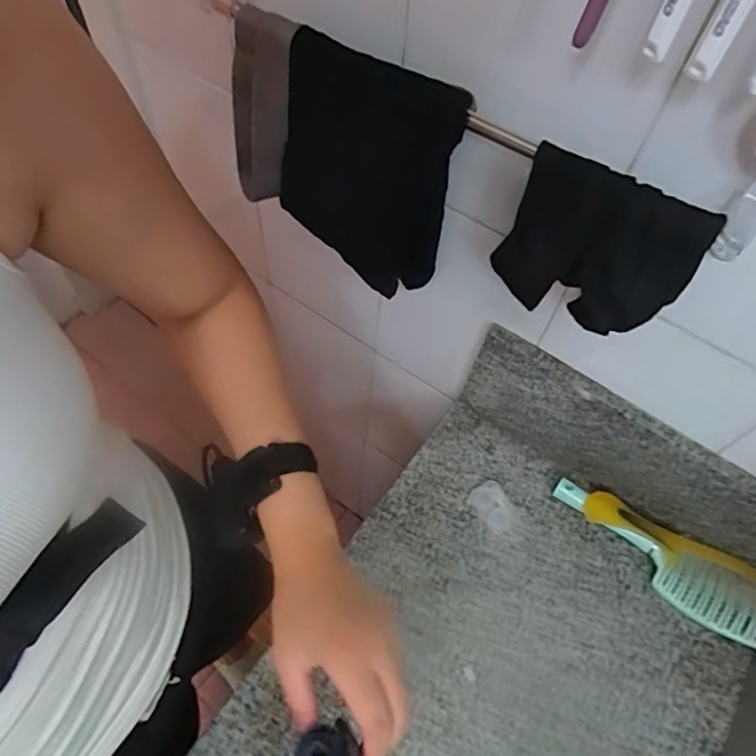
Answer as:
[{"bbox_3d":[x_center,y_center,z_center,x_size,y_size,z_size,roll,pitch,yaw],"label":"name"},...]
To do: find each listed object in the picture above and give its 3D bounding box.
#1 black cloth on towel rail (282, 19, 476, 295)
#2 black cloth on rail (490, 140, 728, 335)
[{"bbox_3d":[-0.013,-0.178,0.503,0.162,0.194,0.050,37,67,15],"label":"black cloth on towel rail"},{"bbox_3d":[0.160,-0.093,0.419,0.129,0.129,0.018,32,65,13],"label":"black cloth on rail"}]

